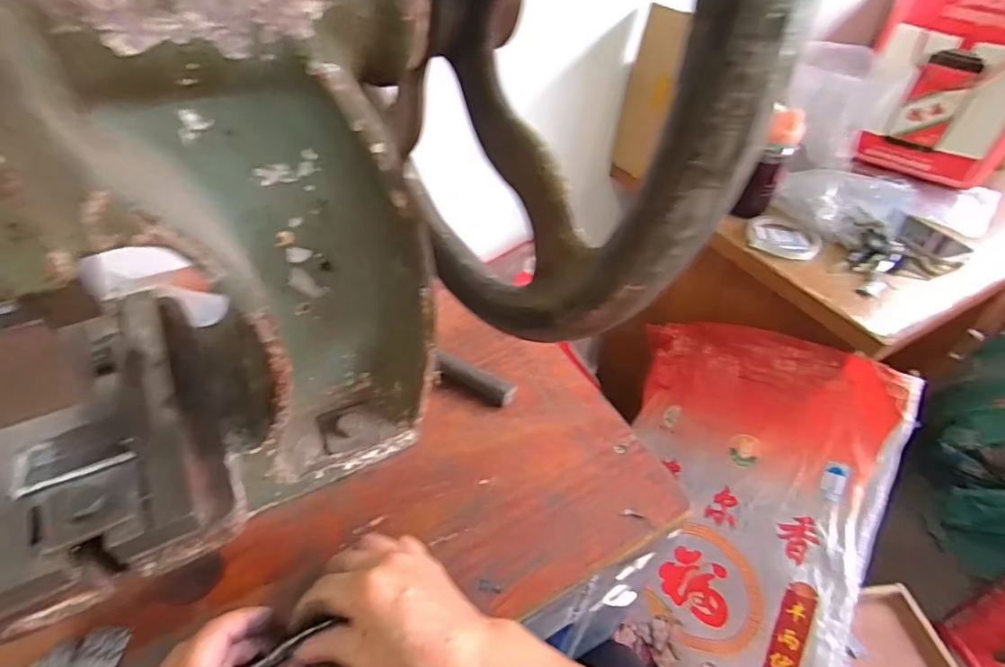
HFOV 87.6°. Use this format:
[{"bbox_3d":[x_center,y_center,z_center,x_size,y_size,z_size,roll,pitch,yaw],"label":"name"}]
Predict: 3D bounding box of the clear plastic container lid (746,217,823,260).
[{"bbox_3d":[0.373,-0.126,0.697,0.094,0.022,0.094,2,44,-2],"label":"clear plastic container lid"}]

